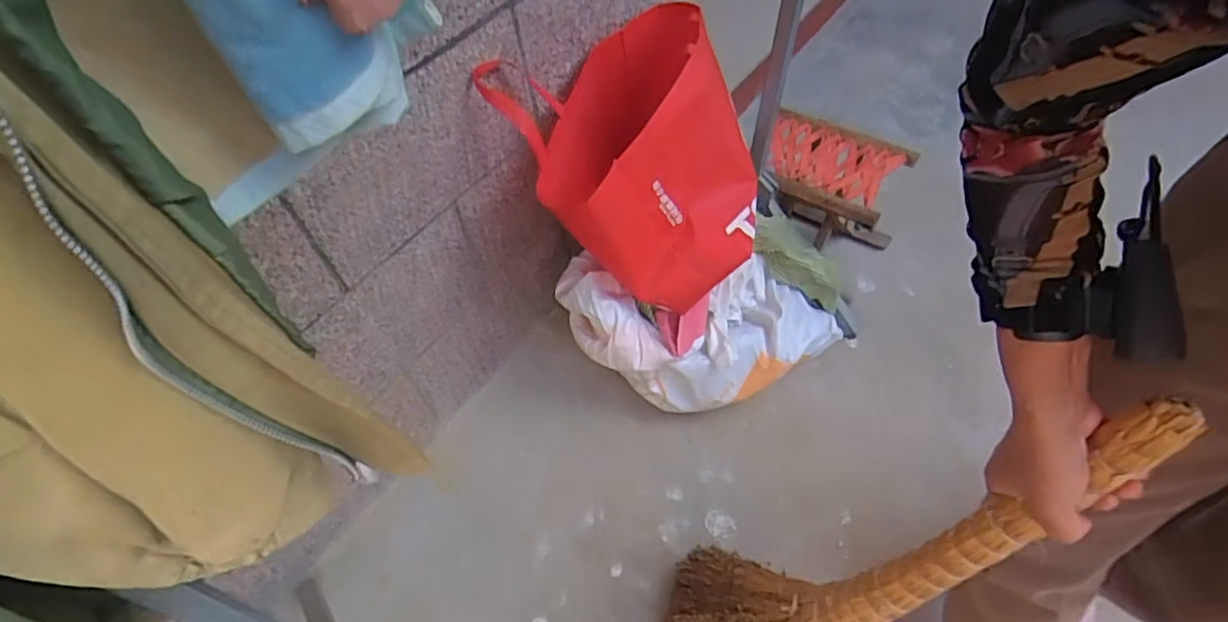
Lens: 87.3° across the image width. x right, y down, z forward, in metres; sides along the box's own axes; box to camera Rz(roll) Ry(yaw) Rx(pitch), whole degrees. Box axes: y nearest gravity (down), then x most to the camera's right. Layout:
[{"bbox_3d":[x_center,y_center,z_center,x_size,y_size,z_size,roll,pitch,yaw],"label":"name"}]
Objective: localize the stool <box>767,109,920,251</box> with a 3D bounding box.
[{"bbox_3d":[0.410,-0.209,1.271,0.249,0.226,0.213,25,60,25],"label":"stool"}]

